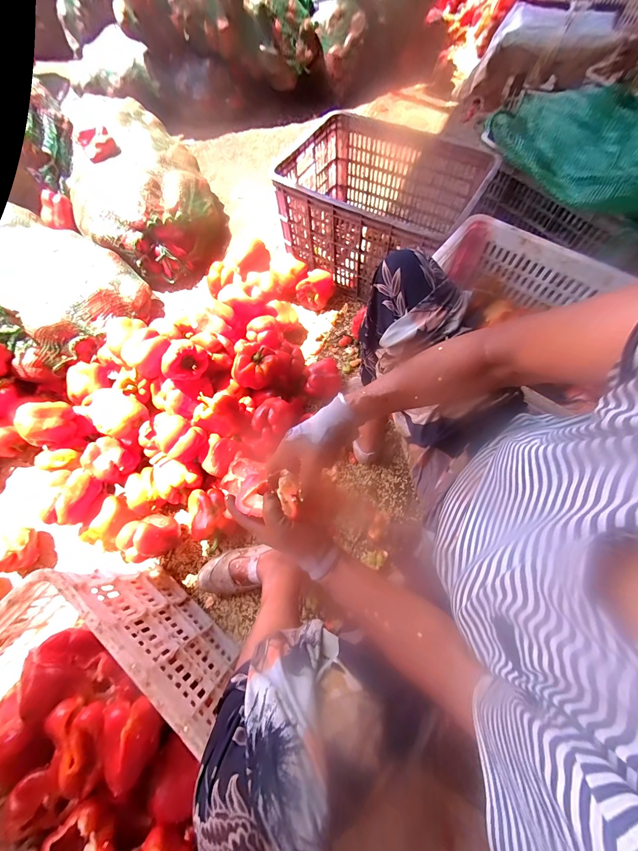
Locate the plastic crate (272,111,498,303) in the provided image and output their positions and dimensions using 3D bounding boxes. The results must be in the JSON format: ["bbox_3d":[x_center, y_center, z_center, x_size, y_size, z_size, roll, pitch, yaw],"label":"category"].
[{"bbox_3d":[0.185,-0.637,0.922,0.507,0.280,0.419,34,74,15],"label":"plastic crate"}]

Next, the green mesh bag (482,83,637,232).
[{"bbox_3d":[0.646,-0.654,0.687,0.291,0.147,0.538,-27,70,-8],"label":"green mesh bag"}]

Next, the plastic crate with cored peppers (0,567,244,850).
[{"bbox_3d":[-0.305,0.517,0.453,0.494,0.280,0.358,37,75,15],"label":"plastic crate with cored peppers"}]

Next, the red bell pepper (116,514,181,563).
[{"bbox_3d":[-0.362,0.243,0.652,0.074,0.101,0.094,10,69,7],"label":"red bell pepper"}]

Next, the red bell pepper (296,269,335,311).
[{"bbox_3d":[-0.006,-0.431,0.947,0.106,0.093,0.102,26,72,12],"label":"red bell pepper"}]

